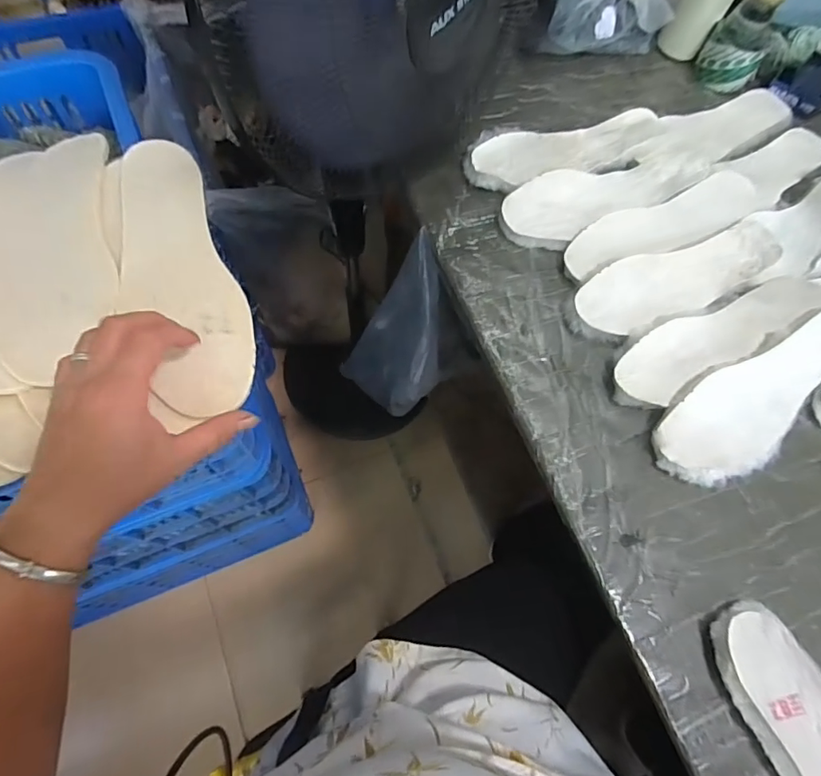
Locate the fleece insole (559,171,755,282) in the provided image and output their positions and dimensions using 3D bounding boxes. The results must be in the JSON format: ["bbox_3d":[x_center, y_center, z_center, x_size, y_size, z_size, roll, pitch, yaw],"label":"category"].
[{"bbox_3d":[0.302,-0.195,0.606,0.268,0.014,0.068,-23,70,-11],"label":"fleece insole"}]

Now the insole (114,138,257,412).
[{"bbox_3d":[-0.189,-0.101,0.408,0.081,0.006,0.268,-19,69,-16],"label":"insole"}]

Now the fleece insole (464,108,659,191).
[{"bbox_3d":[0.197,-0.312,0.652,0.269,0.011,0.090,-20,74,-13],"label":"fleece insole"}]

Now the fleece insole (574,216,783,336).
[{"bbox_3d":[0.314,-0.130,0.576,0.275,0.018,0.077,-21,70,-10],"label":"fleece insole"}]

